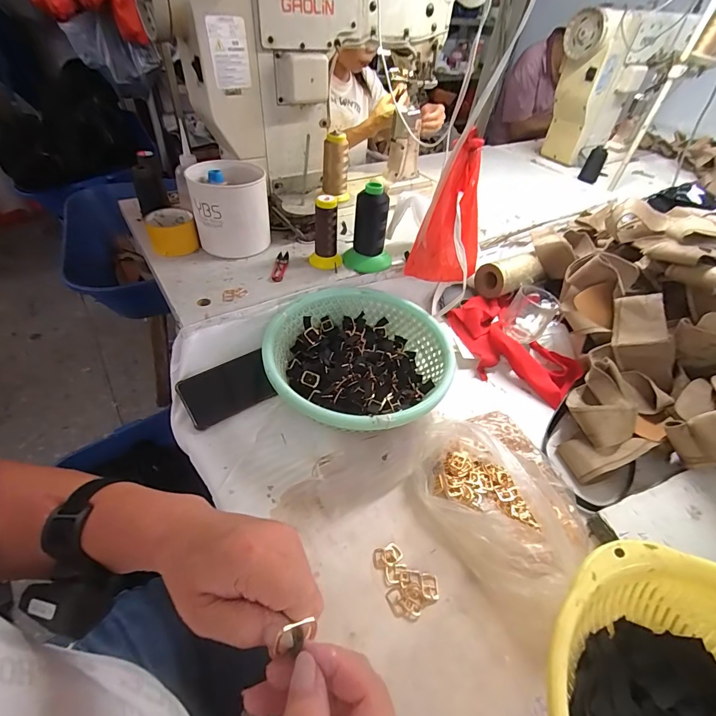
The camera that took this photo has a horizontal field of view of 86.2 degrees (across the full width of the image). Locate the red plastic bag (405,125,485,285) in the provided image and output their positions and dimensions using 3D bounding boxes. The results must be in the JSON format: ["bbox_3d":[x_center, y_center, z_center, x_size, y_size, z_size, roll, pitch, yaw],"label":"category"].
[{"bbox_3d":[0.156,-0.229,0.610,0.099,0.203,0.093,27,49,19],"label":"red plastic bag"}]

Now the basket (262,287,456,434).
[{"bbox_3d":[0.000,0.009,0.569,0.249,0.090,0.256,15,46,9],"label":"basket"}]

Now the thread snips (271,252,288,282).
[{"bbox_3d":[-0.134,-0.160,0.671,0.022,0.017,0.106,2,45,-4],"label":"thread snips"}]

